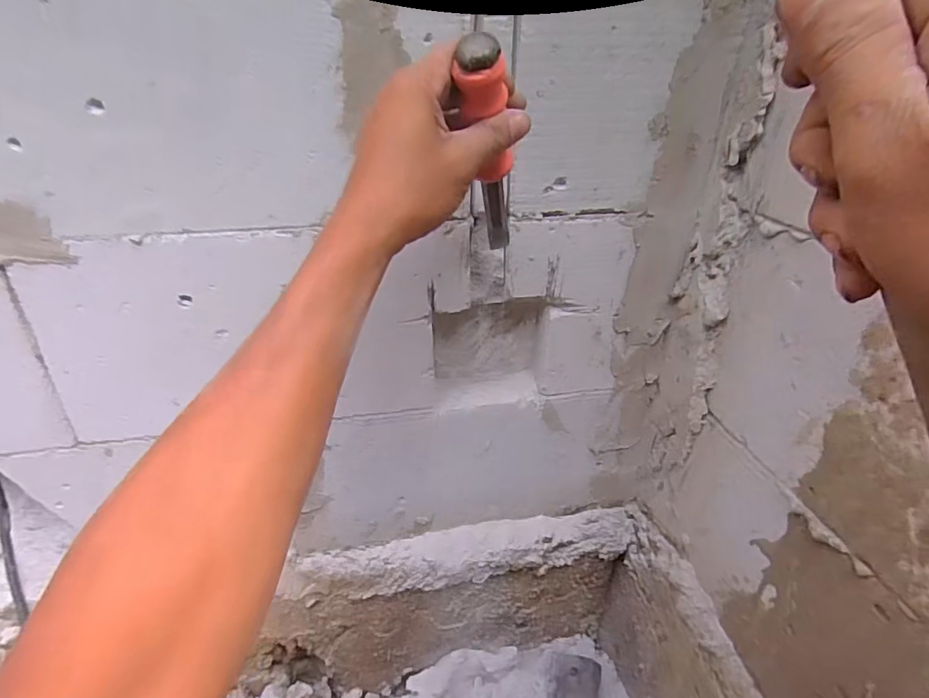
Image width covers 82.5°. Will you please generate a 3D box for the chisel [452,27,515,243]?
[{"bbox_3d":[0.020,-0.139,0.392,0.028,0.203,0.042,5,72,7],"label":"chisel"}]

